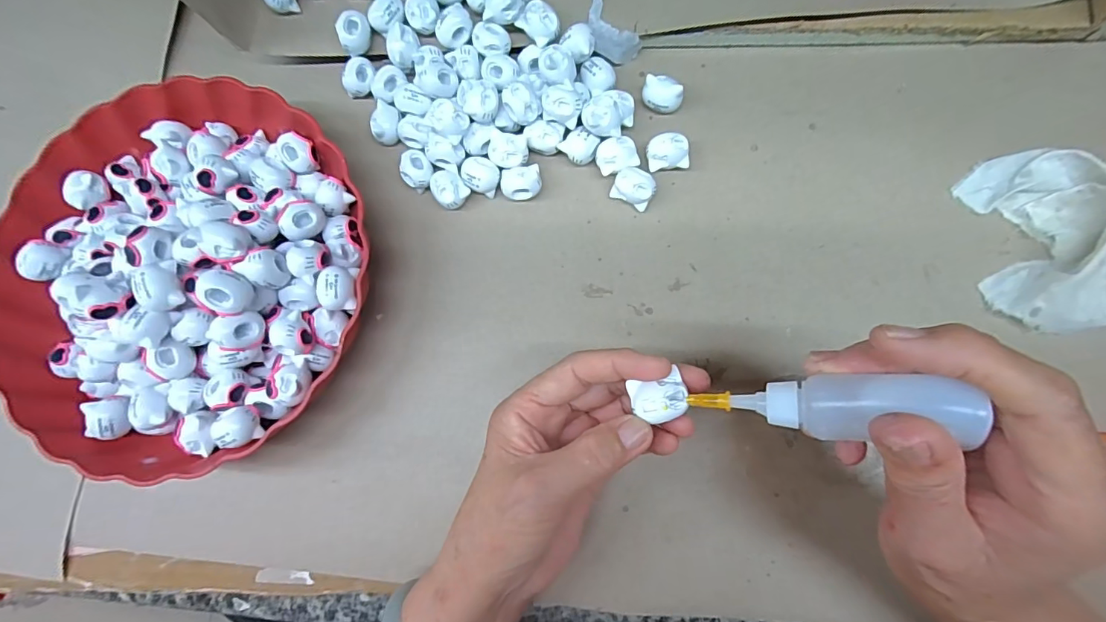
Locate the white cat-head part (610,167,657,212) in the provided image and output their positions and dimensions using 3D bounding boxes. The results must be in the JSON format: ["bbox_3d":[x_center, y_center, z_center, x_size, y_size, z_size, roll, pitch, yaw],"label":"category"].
[{"bbox_3d":[0.052,-0.078,0.296,0.025,0.019,0.019,28,85,9],"label":"white cat-head part"}]

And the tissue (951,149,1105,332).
[{"bbox_3d":[0.284,-0.042,0.259,0.074,0.038,0.104,-7,81,5],"label":"tissue"}]

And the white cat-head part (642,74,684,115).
[{"bbox_3d":[0.071,-0.140,0.306,0.026,0.019,0.019,9,82,7],"label":"white cat-head part"}]

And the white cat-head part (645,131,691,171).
[{"bbox_3d":[0.073,-0.100,0.300,0.025,0.019,0.021,-6,81,5],"label":"white cat-head part"}]

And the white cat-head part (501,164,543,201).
[{"bbox_3d":[-0.020,-0.083,0.306,0.026,0.016,0.021,-10,81,4],"label":"white cat-head part"}]

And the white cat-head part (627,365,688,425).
[{"bbox_3d":[0.048,0.038,0.207,0.024,0.010,0.020,-11,82,4],"label":"white cat-head part"}]

